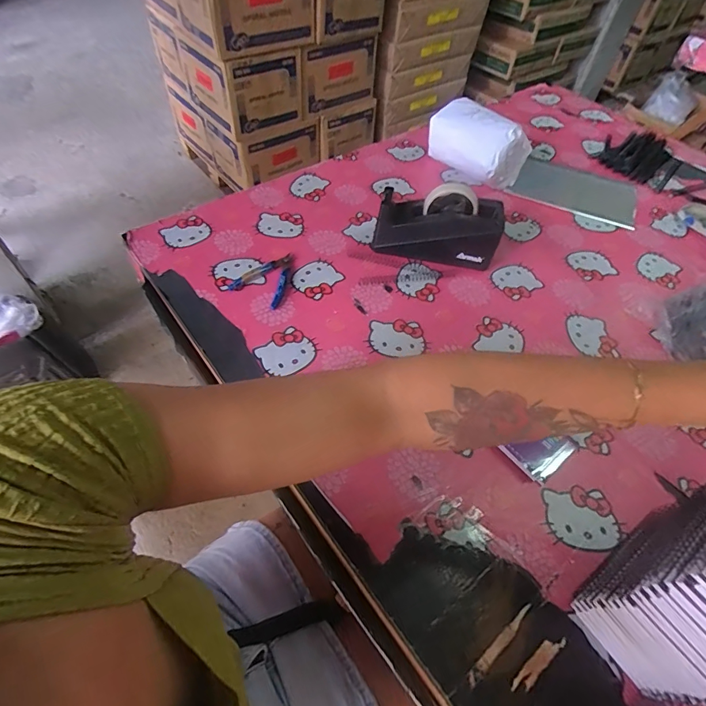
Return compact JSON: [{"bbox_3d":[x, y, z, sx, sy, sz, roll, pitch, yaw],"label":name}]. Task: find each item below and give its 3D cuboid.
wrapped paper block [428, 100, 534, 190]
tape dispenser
[{"bbox_3d":[0.240,-0.417,0.847,0.112,0.125,0.185,-26,59,-21],"label":"wrapped paper block"},{"bbox_3d":[0.134,-0.204,0.688,0.196,0.108,0.076,7,53,1],"label":"tape dispenser"}]

